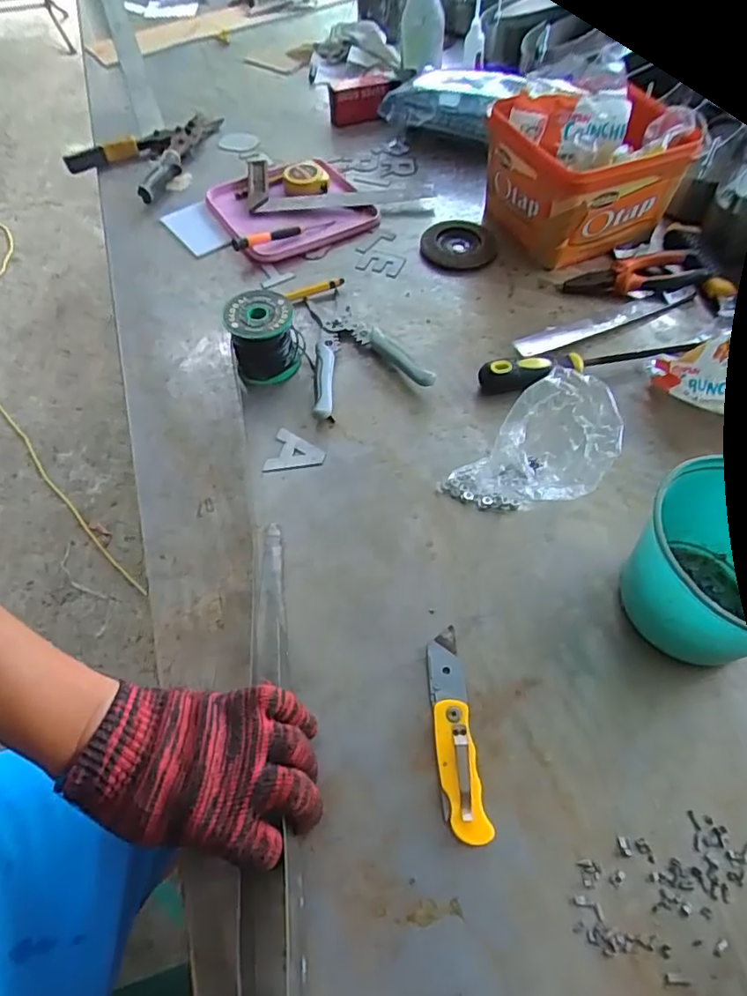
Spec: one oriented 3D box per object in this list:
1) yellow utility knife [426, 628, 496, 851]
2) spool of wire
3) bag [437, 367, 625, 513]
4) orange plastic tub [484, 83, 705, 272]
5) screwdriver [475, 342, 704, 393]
[{"bbox_3d":[0.057,0.164,0.407,0.029,0.015,0.142,-5,56,-3],"label":"yellow utility knife"},{"bbox_3d":[-0.113,-0.165,0.589,0.065,0.070,0.060,0,56,0],"label":"spool of wire"},{"bbox_3d":[0.125,-0.026,0.462,0.114,0.134,0.095,-6,57,-4],"label":"bag"},{"bbox_3d":[0.255,-0.411,0.719,0.181,0.136,0.194,-10,57,-6],"label":"orange plastic tub"},{"bbox_3d":[0.230,-0.141,0.595,0.240,0.032,0.027,-9,57,-5],"label":"screwdriver"}]

